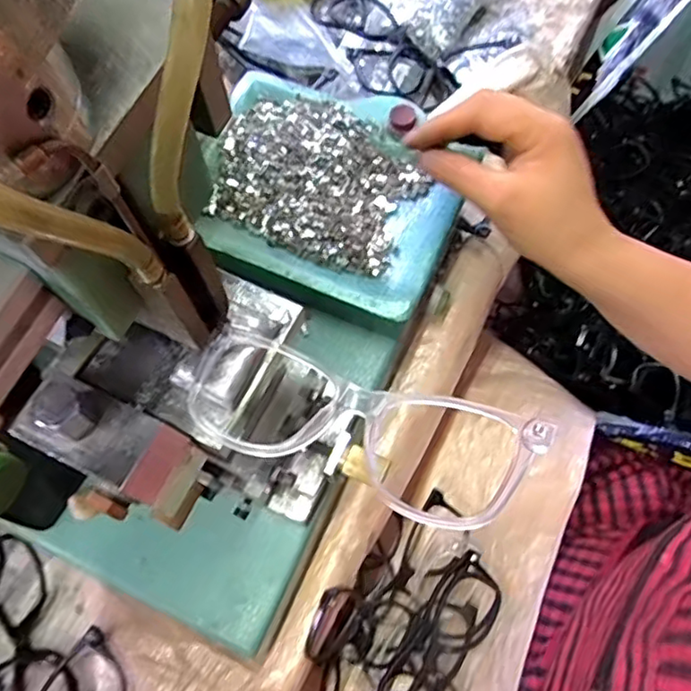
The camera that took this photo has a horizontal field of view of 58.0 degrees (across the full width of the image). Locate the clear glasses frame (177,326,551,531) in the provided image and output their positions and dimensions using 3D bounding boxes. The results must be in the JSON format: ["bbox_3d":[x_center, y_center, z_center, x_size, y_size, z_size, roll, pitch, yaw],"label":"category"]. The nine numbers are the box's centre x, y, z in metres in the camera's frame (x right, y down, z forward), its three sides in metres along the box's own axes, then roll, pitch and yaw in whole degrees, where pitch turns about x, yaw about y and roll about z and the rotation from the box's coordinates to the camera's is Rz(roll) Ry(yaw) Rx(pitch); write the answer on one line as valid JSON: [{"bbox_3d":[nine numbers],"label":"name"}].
[{"bbox_3d":[0.002,0.028,0.231,0.137,0.015,0.047,15,68,26],"label":"clear glasses frame"}]

